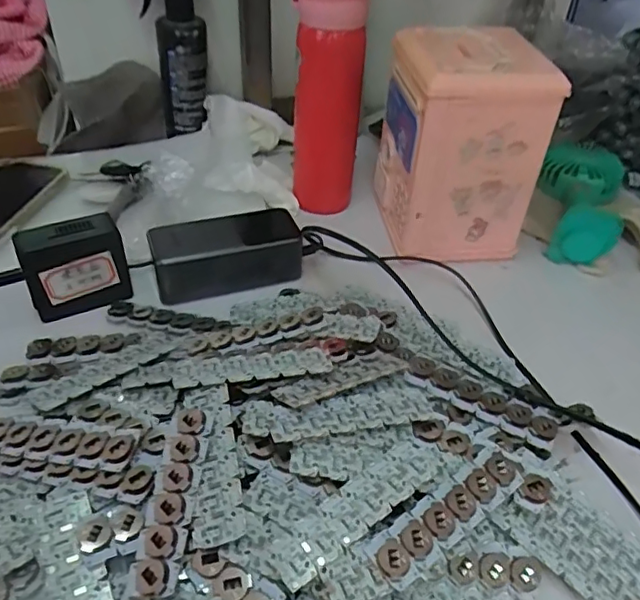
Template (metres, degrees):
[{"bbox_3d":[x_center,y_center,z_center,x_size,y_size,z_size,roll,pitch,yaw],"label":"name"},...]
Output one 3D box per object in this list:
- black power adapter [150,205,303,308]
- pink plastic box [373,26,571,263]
[{"bbox_3d":[-0.082,-0.047,0.521,0.131,0.041,0.054,-12,45,-19],"label":"black power adapter"},{"bbox_3d":[0.130,-0.147,0.558,0.123,0.178,0.122,-2,42,-8],"label":"pink plastic box"}]

